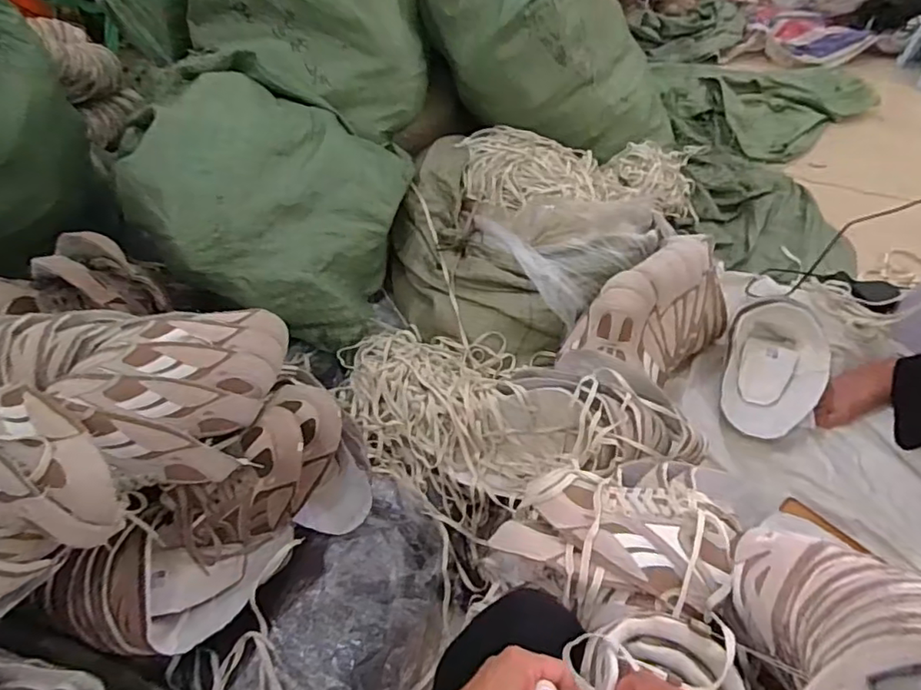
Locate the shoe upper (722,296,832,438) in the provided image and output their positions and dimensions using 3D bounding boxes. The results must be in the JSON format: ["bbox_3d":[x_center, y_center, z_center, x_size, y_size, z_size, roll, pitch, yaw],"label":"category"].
[{"bbox_3d":[0.574,0.029,1.020,0.171,0.100,0.275,12,53,15],"label":"shoe upper"}]

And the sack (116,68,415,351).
[{"bbox_3d":[-0.336,-0.249,1.029,0.388,0.327,0.432,7,51,11],"label":"sack"}]

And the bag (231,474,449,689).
[{"bbox_3d":[-0.122,0.358,0.776,0.183,0.141,0.343,18,54,19],"label":"bag"}]

